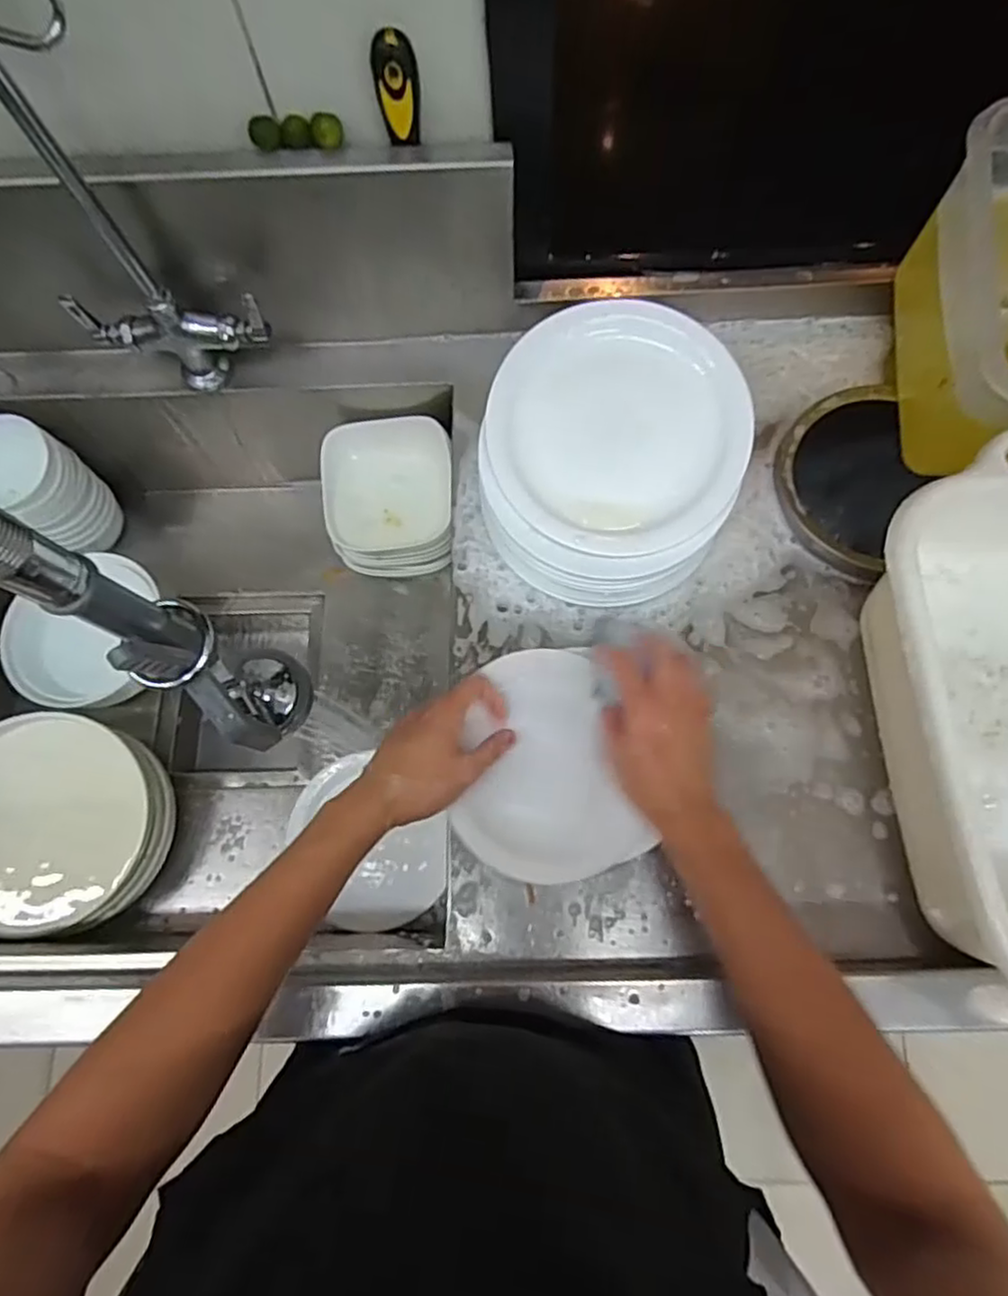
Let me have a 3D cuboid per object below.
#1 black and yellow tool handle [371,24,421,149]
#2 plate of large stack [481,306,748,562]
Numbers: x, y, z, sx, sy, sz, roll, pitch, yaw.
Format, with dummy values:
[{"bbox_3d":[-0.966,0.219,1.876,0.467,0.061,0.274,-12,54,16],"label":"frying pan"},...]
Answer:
[{"bbox_3d":[-0.082,-0.433,0.541,0.031,0.084,0.019,-6,74,0],"label":"black and yellow tool handle"},{"bbox_3d":[0.100,-0.195,0.605,0.222,0.027,0.216,0,93,6],"label":"plate of large stack"}]

